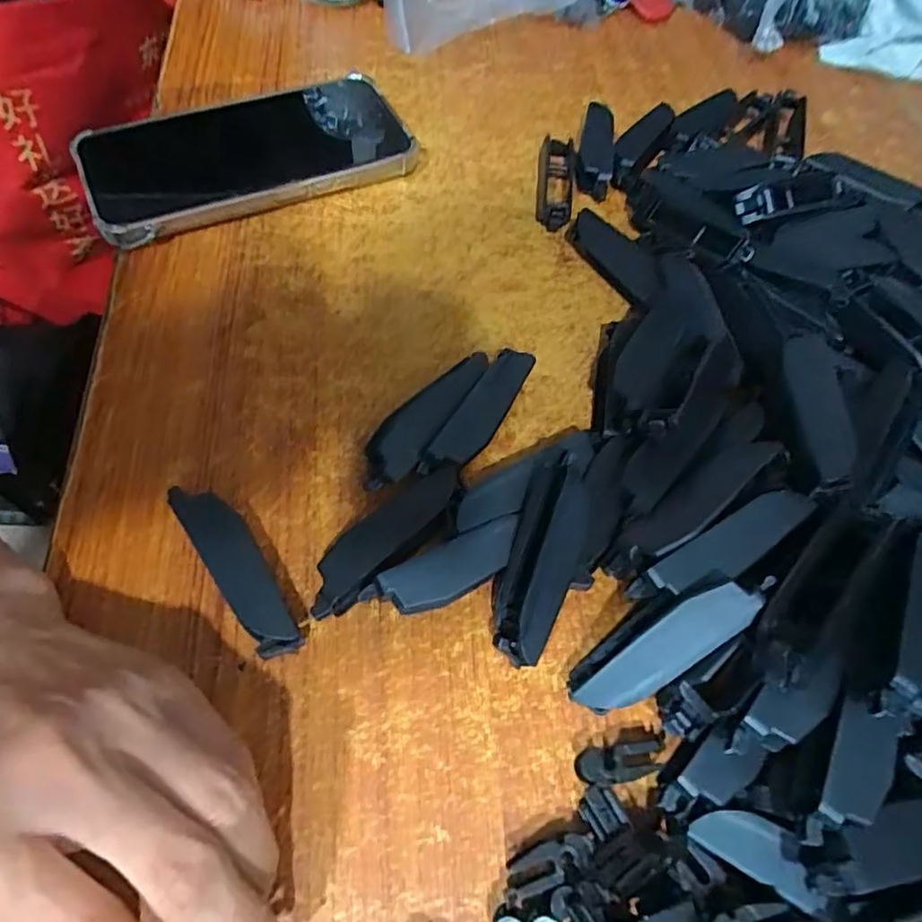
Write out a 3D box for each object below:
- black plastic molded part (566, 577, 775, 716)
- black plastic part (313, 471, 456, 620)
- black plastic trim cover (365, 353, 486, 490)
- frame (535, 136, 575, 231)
[{"bbox_3d":[0.067,0.059,0.194,0.068,0.010,0.023,-35,64,9],"label":"black plastic molded part"},{"bbox_3d":[-0.028,0.029,0.221,0.017,0.016,0.071,41,66,16],"label":"black plastic part"},{"bbox_3d":[-0.014,-0.019,0.245,0.021,0.007,0.076,29,60,21],"label":"black plastic trim cover"},{"bbox_3d":[0.054,-0.159,0.334,0.021,0.012,0.073,8,61,-1],"label":"frame"}]

